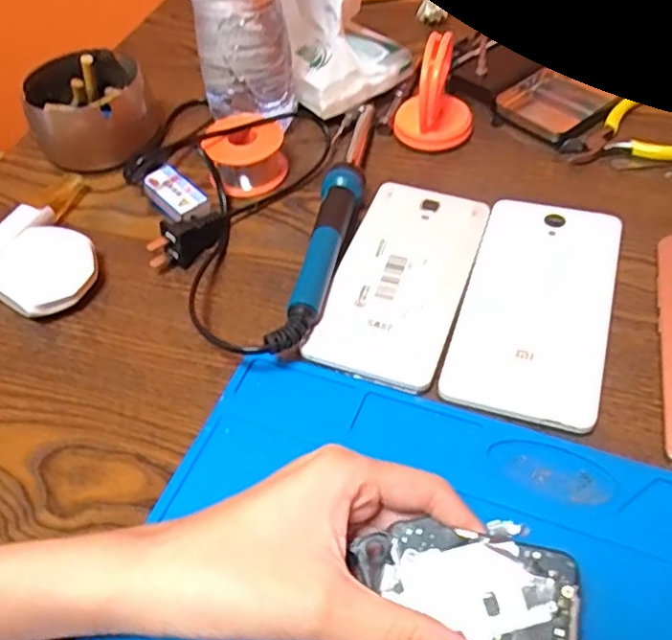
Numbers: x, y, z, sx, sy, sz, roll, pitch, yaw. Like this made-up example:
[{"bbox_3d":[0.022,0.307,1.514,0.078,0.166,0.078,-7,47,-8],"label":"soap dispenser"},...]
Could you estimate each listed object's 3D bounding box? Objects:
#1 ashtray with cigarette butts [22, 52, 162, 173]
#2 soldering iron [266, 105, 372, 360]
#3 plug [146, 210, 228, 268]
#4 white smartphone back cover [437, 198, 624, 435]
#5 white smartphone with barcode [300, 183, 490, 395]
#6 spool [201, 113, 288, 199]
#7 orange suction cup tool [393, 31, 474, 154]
[{"bbox_3d":[-0.174,-0.150,0.474,0.085,0.052,0.080,-24,52,-14],"label":"ashtray with cigarette butts"},{"bbox_3d":[0.000,-0.065,0.405,0.021,0.029,0.229,8,51,12],"label":"soldering iron"},{"bbox_3d":[-0.088,-0.051,0.401,0.016,0.026,0.054,33,60,28],"label":"plug"},{"bbox_3d":[0.110,-0.010,0.361,0.075,0.010,0.149,14,53,16],"label":"white smartphone back cover"},{"bbox_3d":[0.038,-0.025,0.377,0.070,0.014,0.141,14,53,16],"label":"white smartphone with barcode"},{"bbox_3d":[-0.061,-0.113,0.447,0.051,0.031,0.055,-2,50,3],"label":"spool"},{"bbox_3d":[0.068,-0.153,0.447,0.053,0.068,0.044,-9,50,-2],"label":"orange suction cup tool"}]

